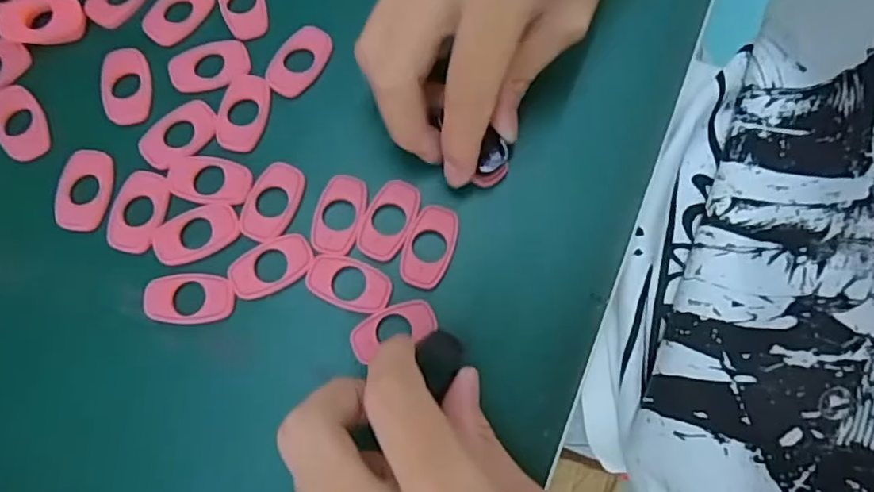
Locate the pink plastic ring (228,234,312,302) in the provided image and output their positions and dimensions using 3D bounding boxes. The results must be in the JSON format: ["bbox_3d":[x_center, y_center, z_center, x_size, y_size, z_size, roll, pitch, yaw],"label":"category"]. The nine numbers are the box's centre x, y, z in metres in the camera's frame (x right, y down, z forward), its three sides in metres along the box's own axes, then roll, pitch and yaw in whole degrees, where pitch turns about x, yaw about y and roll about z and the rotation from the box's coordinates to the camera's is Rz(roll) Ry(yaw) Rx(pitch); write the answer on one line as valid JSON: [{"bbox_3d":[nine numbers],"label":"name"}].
[{"bbox_3d":[-0.063,0.007,0.216,0.032,0.004,0.018,-27,79,-6],"label":"pink plastic ring"}]

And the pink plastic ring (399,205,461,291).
[{"bbox_3d":[-0.003,0.000,0.219,0.018,0.004,0.032,17,78,4],"label":"pink plastic ring"}]

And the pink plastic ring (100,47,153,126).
[{"bbox_3d":[-0.128,-0.066,0.234,0.020,0.004,0.034,-10,78,-2],"label":"pink plastic ring"}]

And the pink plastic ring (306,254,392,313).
[{"bbox_3d":[-0.033,0.014,0.214,0.032,0.004,0.019,17,78,4],"label":"pink plastic ring"}]

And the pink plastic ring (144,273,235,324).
[{"bbox_3d":[-0.092,0.019,0.212,0.032,0.004,0.018,-2,78,-1],"label":"pink plastic ring"}]

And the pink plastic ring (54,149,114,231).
[{"bbox_3d":[-0.138,-0.023,0.222,0.019,0.004,0.032,7,78,1],"label":"pink plastic ring"}]

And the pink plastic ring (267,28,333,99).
[{"bbox_3d":[-0.058,-0.078,0.239,0.018,0.004,0.032,35,80,7],"label":"pink plastic ring"}]

